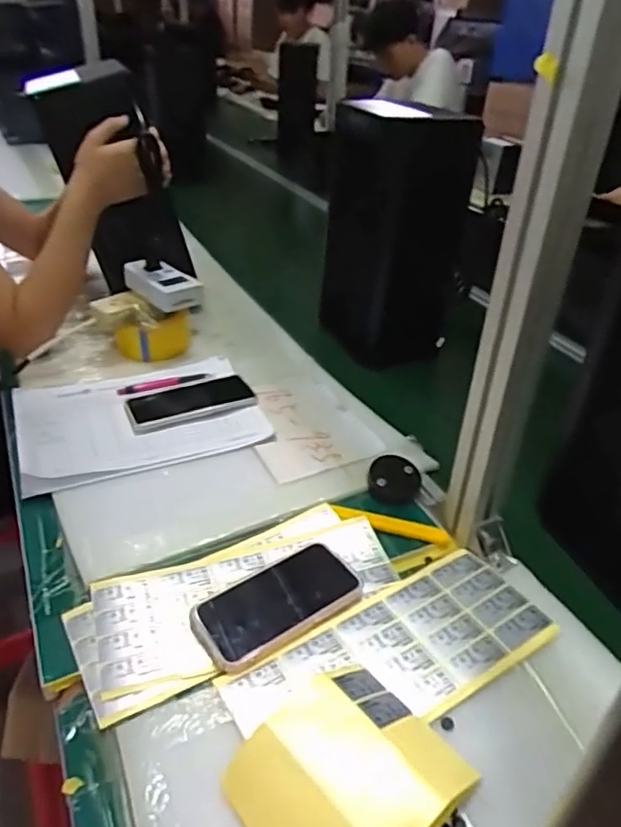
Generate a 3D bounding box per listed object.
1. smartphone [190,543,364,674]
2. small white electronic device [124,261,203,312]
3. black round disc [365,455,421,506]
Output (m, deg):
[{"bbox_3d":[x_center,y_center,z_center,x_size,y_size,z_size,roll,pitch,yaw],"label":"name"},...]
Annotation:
[{"bbox_3d":[-0.029,0.169,0.563,0.150,0.012,0.081,-19,39,-31],"label":"smartphone"},{"bbox_3d":[-0.217,-0.193,0.929,0.115,0.047,0.072,28,40,33],"label":"small white electronic device"},{"bbox_3d":[0.095,0.075,0.699,0.059,0.010,0.067,15,52,2],"label":"black round disc"}]

